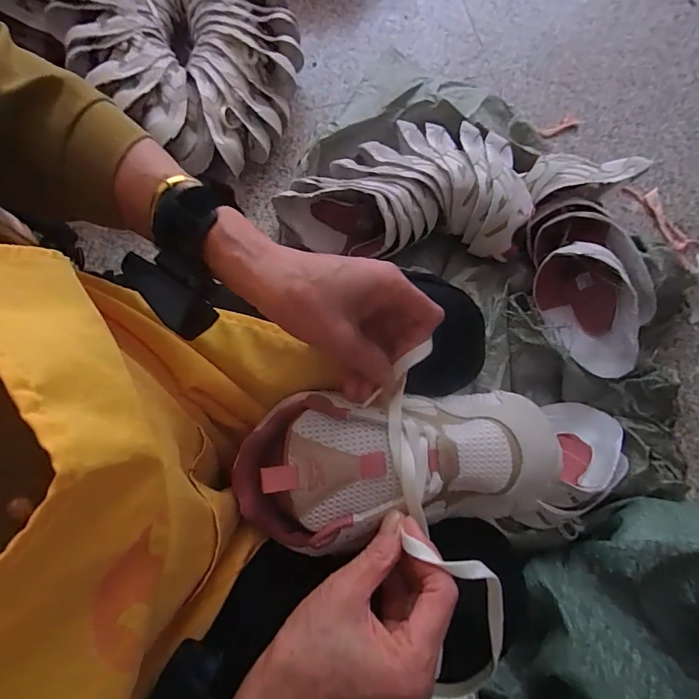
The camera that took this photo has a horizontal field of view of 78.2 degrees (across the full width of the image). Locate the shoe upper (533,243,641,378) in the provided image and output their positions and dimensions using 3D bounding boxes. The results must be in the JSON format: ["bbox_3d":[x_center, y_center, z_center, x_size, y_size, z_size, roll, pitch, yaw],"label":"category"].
[{"bbox_3d":[0.350,-0.058,0.640,0.115,0.104,0.183,5,77,0],"label":"shoe upper"}]

